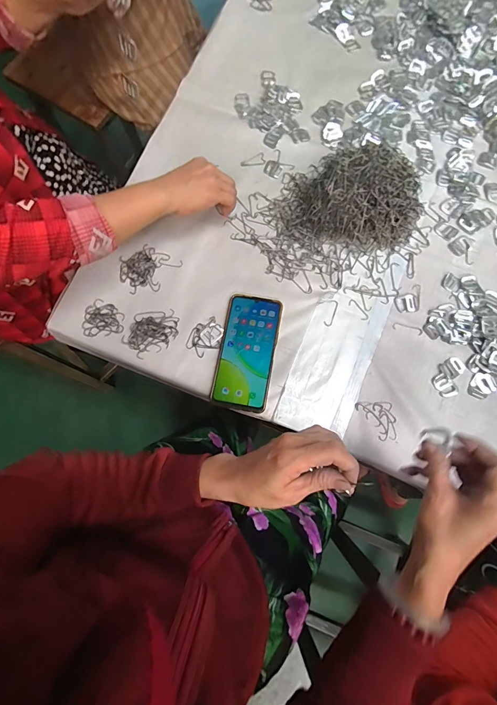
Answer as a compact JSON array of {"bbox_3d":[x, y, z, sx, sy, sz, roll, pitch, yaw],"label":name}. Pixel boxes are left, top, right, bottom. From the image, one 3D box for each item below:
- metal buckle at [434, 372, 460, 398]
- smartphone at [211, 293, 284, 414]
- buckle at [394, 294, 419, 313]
[{"bbox_3d":[0.278,0.047,0.477,0.026,0.004,0.033,-28,77,-6],"label":"metal buckle"},{"bbox_3d":[-0.001,-0.003,0.485,0.077,0.011,0.165,11,76,4],"label":"smartphone"},{"bbox_3d":[0.237,-0.073,0.502,0.034,0.004,0.028,-6,76,-1],"label":"buckle"}]

